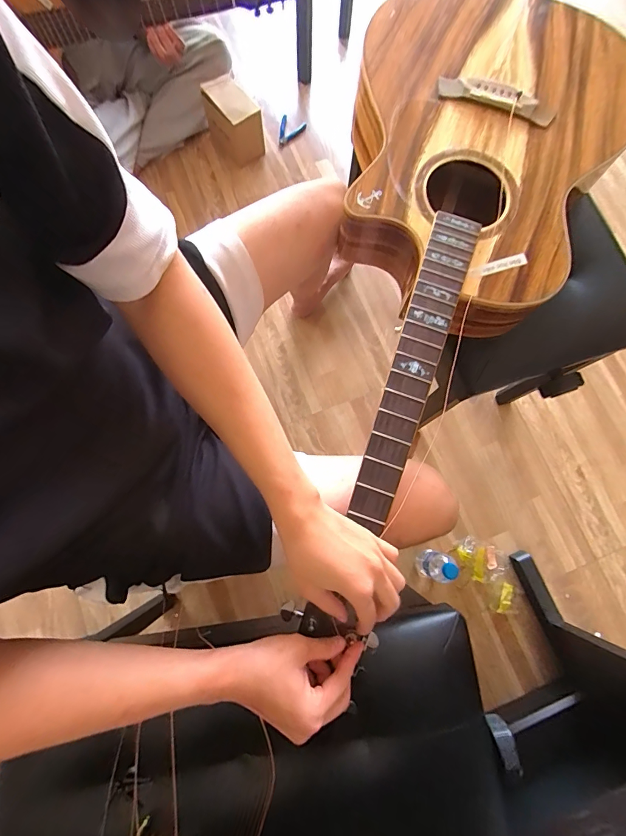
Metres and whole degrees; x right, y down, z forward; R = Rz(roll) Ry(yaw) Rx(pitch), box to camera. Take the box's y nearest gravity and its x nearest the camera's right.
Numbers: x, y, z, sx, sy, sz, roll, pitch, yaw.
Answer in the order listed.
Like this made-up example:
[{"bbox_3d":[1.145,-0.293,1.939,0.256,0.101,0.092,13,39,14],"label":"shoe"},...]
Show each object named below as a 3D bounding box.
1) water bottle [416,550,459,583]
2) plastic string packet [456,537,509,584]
[{"bbox_3d":[0.279,0.332,0.852,0.054,0.144,0.067,20,78,3],"label":"water bottle"},{"bbox_3d":[0.412,0.351,0.932,0.122,0.023,0.089,23,78,3],"label":"plastic string packet"}]

